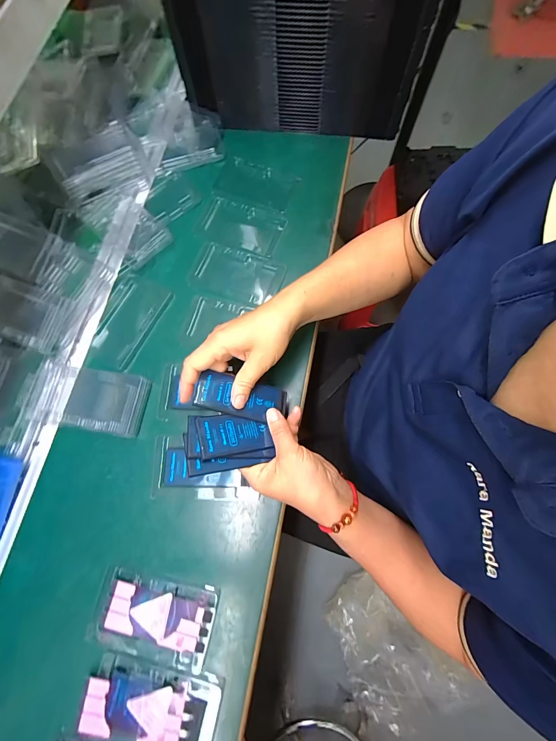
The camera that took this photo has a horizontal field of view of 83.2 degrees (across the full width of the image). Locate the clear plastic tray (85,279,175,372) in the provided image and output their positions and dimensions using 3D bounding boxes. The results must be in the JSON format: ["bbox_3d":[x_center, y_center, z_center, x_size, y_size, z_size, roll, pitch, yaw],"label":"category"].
[{"bbox_3d":[-0.206,-0.064,0.424,0.072,0.009,0.134,24,76,7],"label":"clear plastic tray"}]

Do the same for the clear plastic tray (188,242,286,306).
[{"bbox_3d":[-0.059,-0.137,0.445,0.127,0.006,0.077,16,75,5],"label":"clear plastic tray"}]

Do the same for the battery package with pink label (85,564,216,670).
[{"bbox_3d":[-0.133,0.261,0.332,0.126,0.006,0.073,10,75,4],"label":"battery package with pink label"}]

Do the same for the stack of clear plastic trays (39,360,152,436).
[{"bbox_3d":[-0.229,0.035,0.390,0.127,0.021,0.073,8,75,3],"label":"stack of clear plastic trays"}]

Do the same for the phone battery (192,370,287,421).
[{"bbox_3d":[-0.038,0.028,0.341,0.099,0.009,0.040,16,72,-17],"label":"phone battery"}]

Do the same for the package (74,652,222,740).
[{"bbox_3d":[-0.127,0.336,0.307,0.132,0.008,0.077,10,75,4],"label":"package"}]

